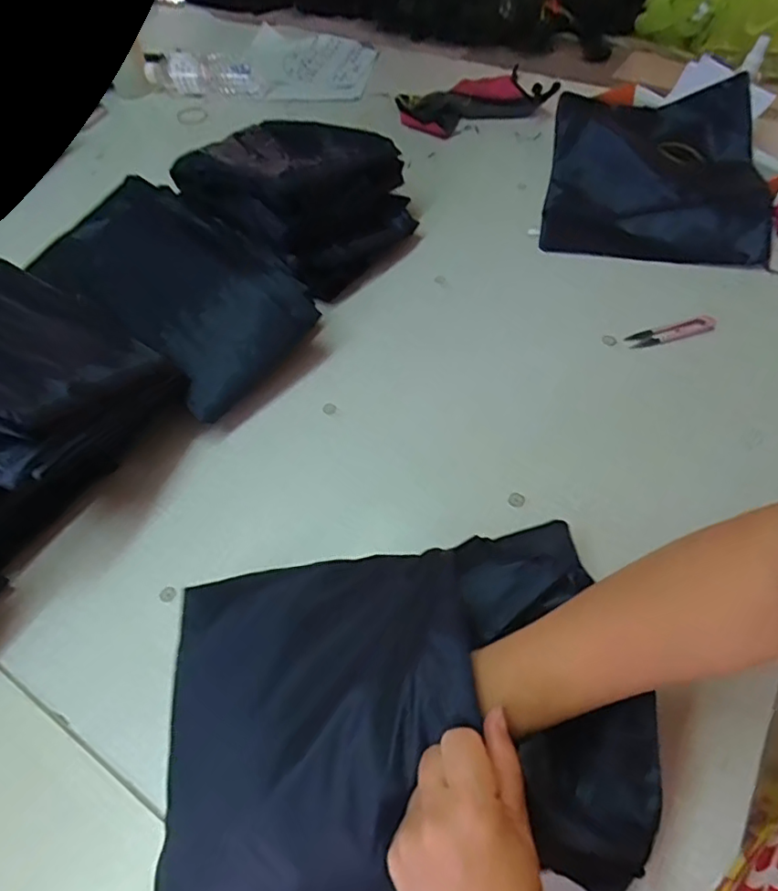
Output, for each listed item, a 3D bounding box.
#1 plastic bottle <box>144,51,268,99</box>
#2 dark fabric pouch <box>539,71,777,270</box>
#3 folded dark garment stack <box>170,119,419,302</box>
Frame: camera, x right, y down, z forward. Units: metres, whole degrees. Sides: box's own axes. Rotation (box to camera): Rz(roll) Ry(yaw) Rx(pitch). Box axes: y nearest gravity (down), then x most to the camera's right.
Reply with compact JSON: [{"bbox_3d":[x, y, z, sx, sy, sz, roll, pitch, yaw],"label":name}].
[{"bbox_3d":[-0.349,-0.689,1.032,0.236,0.057,0.077,14,57,13],"label":"plastic bottle"},{"bbox_3d":[0.369,-0.398,0.790,0.279,0.052,0.353,8,61,6],"label":"dark fabric pouch"},{"bbox_3d":[-0.129,-0.349,0.749,0.229,0.115,0.299,-40,62,-22],"label":"folded dark garment stack"}]

